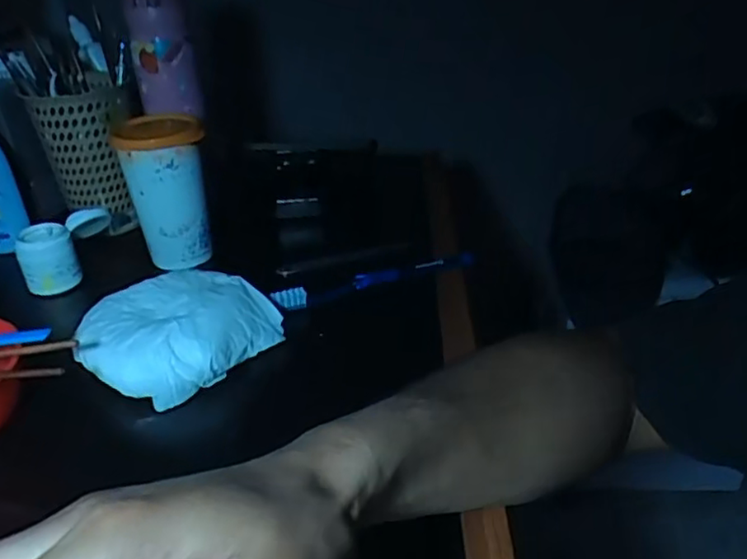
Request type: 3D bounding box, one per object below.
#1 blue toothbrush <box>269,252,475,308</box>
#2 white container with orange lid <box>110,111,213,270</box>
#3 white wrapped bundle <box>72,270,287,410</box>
[{"bbox_3d":[0.005,0.000,0.530,0.180,0.020,0.011,-13,32,-19],"label":"blue toothbrush"},{"bbox_3d":[-0.182,-0.079,0.564,0.067,0.124,0.064,-9,31,-13],"label":"white container with orange lid"},{"bbox_3d":[-0.144,0.043,0.460,0.112,0.059,0.115,18,35,29],"label":"white wrapped bundle"}]

